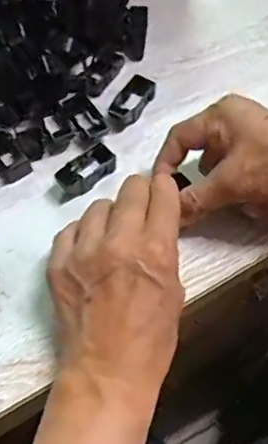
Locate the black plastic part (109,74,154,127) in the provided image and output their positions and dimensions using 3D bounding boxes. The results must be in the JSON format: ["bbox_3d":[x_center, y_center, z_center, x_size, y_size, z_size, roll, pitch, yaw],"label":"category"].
[{"bbox_3d":[-0.003,-0.104,0.478,0.025,0.014,0.051,28,66,13],"label":"black plastic part"}]

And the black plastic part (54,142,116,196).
[{"bbox_3d":[-0.039,-0.042,0.445,0.050,0.016,0.030,-38,69,-18],"label":"black plastic part"}]

